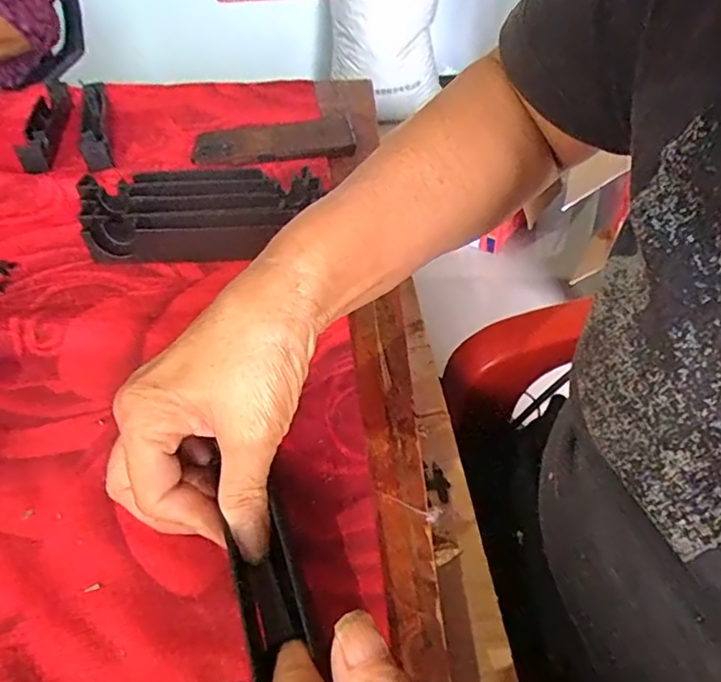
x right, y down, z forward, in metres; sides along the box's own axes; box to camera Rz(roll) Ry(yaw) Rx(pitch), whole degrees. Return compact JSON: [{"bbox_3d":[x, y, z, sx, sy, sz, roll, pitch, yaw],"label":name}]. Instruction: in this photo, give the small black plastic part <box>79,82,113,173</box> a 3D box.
[{"bbox_3d":[-0.284,-0.237,0.601,0.024,0.039,0.176,-12,44,-11],"label":"small black plastic part"}]

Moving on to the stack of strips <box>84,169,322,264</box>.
[{"bbox_3d":[-0.136,-0.106,0.455,0.194,0.033,0.097,1,43,4],"label":"stack of strips"}]

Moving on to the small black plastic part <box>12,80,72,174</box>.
[{"bbox_3d":[-0.353,-0.248,0.619,0.032,0.029,0.202,-11,43,-10],"label":"small black plastic part"}]

